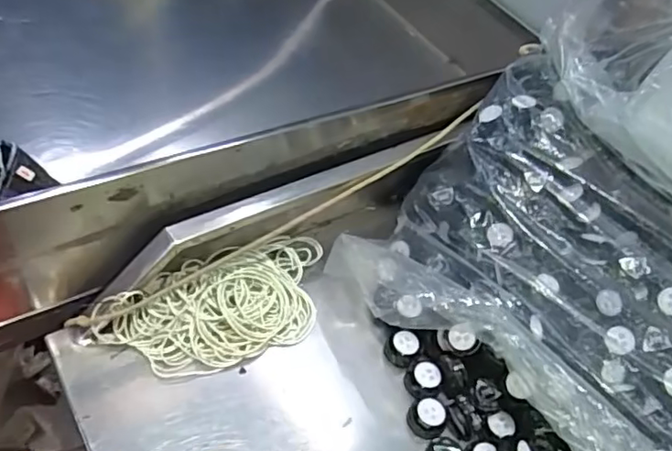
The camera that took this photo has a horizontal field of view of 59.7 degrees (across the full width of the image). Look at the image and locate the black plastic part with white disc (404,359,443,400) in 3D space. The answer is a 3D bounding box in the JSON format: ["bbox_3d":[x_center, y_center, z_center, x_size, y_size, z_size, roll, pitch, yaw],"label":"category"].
[{"bbox_3d":[0.065,0.114,0.435,0.026,0.012,0.026,6,50,-7],"label":"black plastic part with white disc"}]

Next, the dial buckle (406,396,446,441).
[{"bbox_3d":[0.065,0.136,0.416,0.026,0.011,0.026,6,50,-7],"label":"dial buckle"}]

